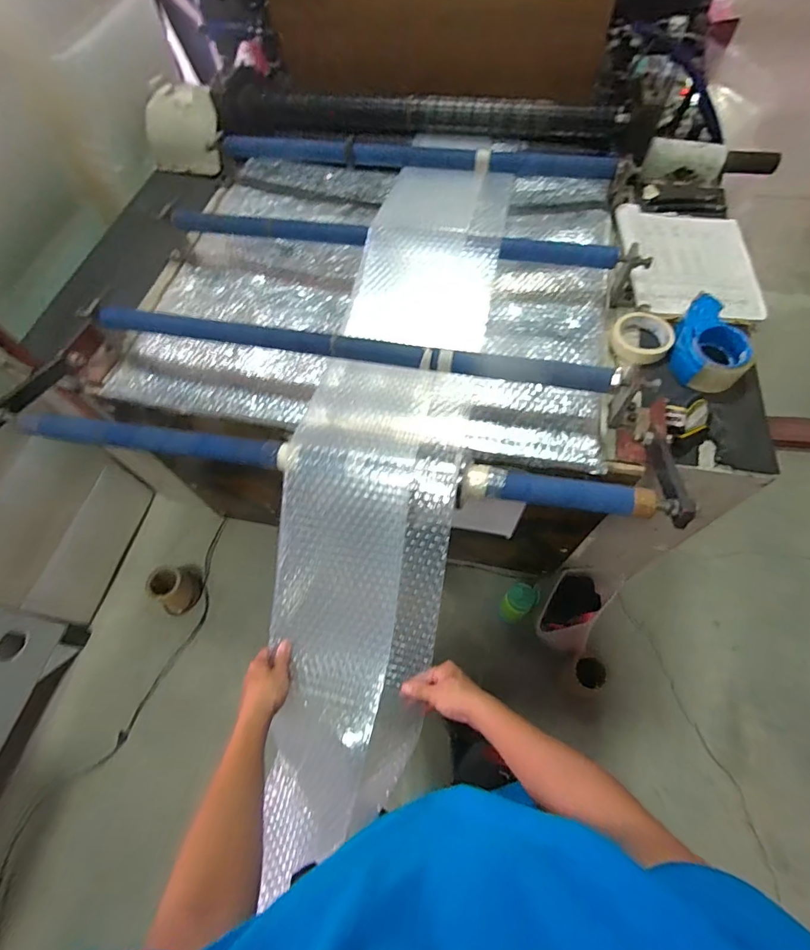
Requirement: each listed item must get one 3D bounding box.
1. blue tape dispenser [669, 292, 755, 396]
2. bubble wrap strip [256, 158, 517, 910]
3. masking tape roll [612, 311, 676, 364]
[{"bbox_3d":[0.492,-0.213,0.721,0.104,0.055,0.157,13,64,9],"label":"blue tape dispenser"},{"bbox_3d":[-0.019,-0.049,0.693,0.222,0.198,1.086,10,75,8],"label":"bubble wrap strip"},{"bbox_3d":[0.397,-0.230,0.753,0.094,0.026,0.095,-1,63,2],"label":"masking tape roll"}]

